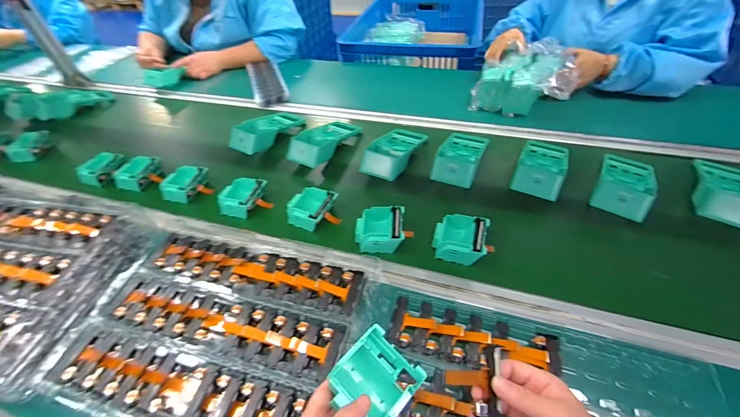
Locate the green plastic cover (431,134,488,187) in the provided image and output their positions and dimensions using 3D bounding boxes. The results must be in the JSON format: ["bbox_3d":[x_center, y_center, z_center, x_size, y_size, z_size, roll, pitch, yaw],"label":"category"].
[{"bbox_3d":[0.195,-0.118,0.684,0.090,0.045,0.202,17,50,20],"label":"green plastic cover"}]

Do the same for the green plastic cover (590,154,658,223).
[{"bbox_3d":[0.470,-0.055,0.594,0.085,0.039,0.182,25,53,26],"label":"green plastic cover"}]

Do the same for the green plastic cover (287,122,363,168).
[{"bbox_3d":[-0.109,-0.161,0.740,0.095,0.062,0.185,21,52,23],"label":"green plastic cover"}]

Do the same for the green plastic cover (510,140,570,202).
[{"bbox_3d":[0.345,-0.093,0.646,0.084,0.043,0.191,20,51,22],"label":"green plastic cover"}]

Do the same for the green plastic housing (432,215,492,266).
[{"bbox_3d":[0.145,0.049,0.525,0.079,0.039,0.081,11,48,15],"label":"green plastic housing"}]

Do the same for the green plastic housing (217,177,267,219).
[{"bbox_3d":[-0.246,-0.022,0.629,0.077,0.037,0.079,9,48,14],"label":"green plastic housing"}]

